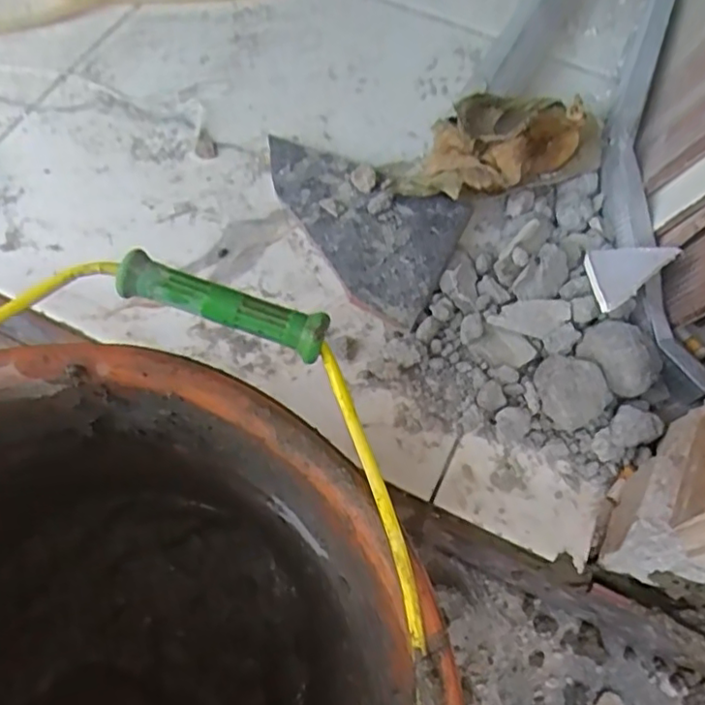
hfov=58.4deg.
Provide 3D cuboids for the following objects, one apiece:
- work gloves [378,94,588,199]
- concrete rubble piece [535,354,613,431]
[{"bbox_3d":[0.099,-0.147,0.445,0.157,0.044,0.084,-24,67,-13],"label":"work gloves"},{"bbox_3d":[0.129,0.024,0.377,0.044,0.030,0.037,42,69,17],"label":"concrete rubble piece"}]

